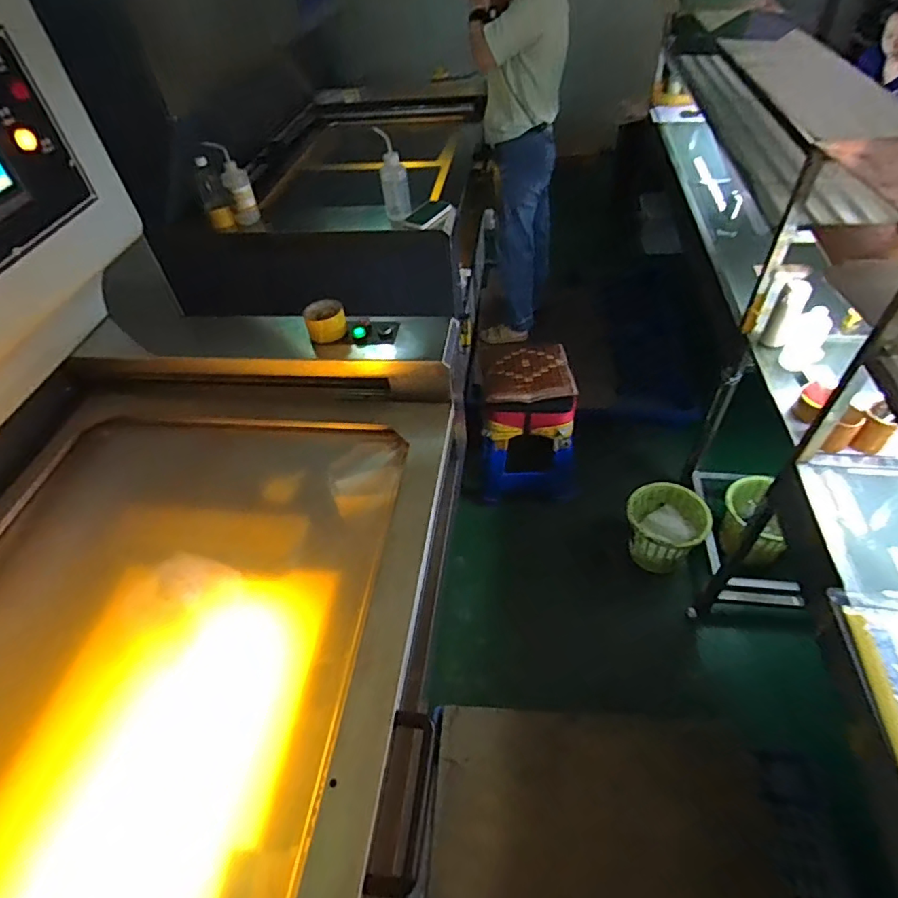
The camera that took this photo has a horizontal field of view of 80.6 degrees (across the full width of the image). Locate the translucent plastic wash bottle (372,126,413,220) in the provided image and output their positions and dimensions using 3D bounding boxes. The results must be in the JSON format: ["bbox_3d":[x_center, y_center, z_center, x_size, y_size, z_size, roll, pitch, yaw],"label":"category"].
[{"bbox_3d":[-0.151,-0.742,1.443,0.078,0.206,0.092,-10,48,-4],"label":"translucent plastic wash bottle"}]

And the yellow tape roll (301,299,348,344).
[{"bbox_3d":[-0.272,-0.285,1.167,0.087,0.058,0.085,-3,48,3],"label":"yellow tape roll"}]

